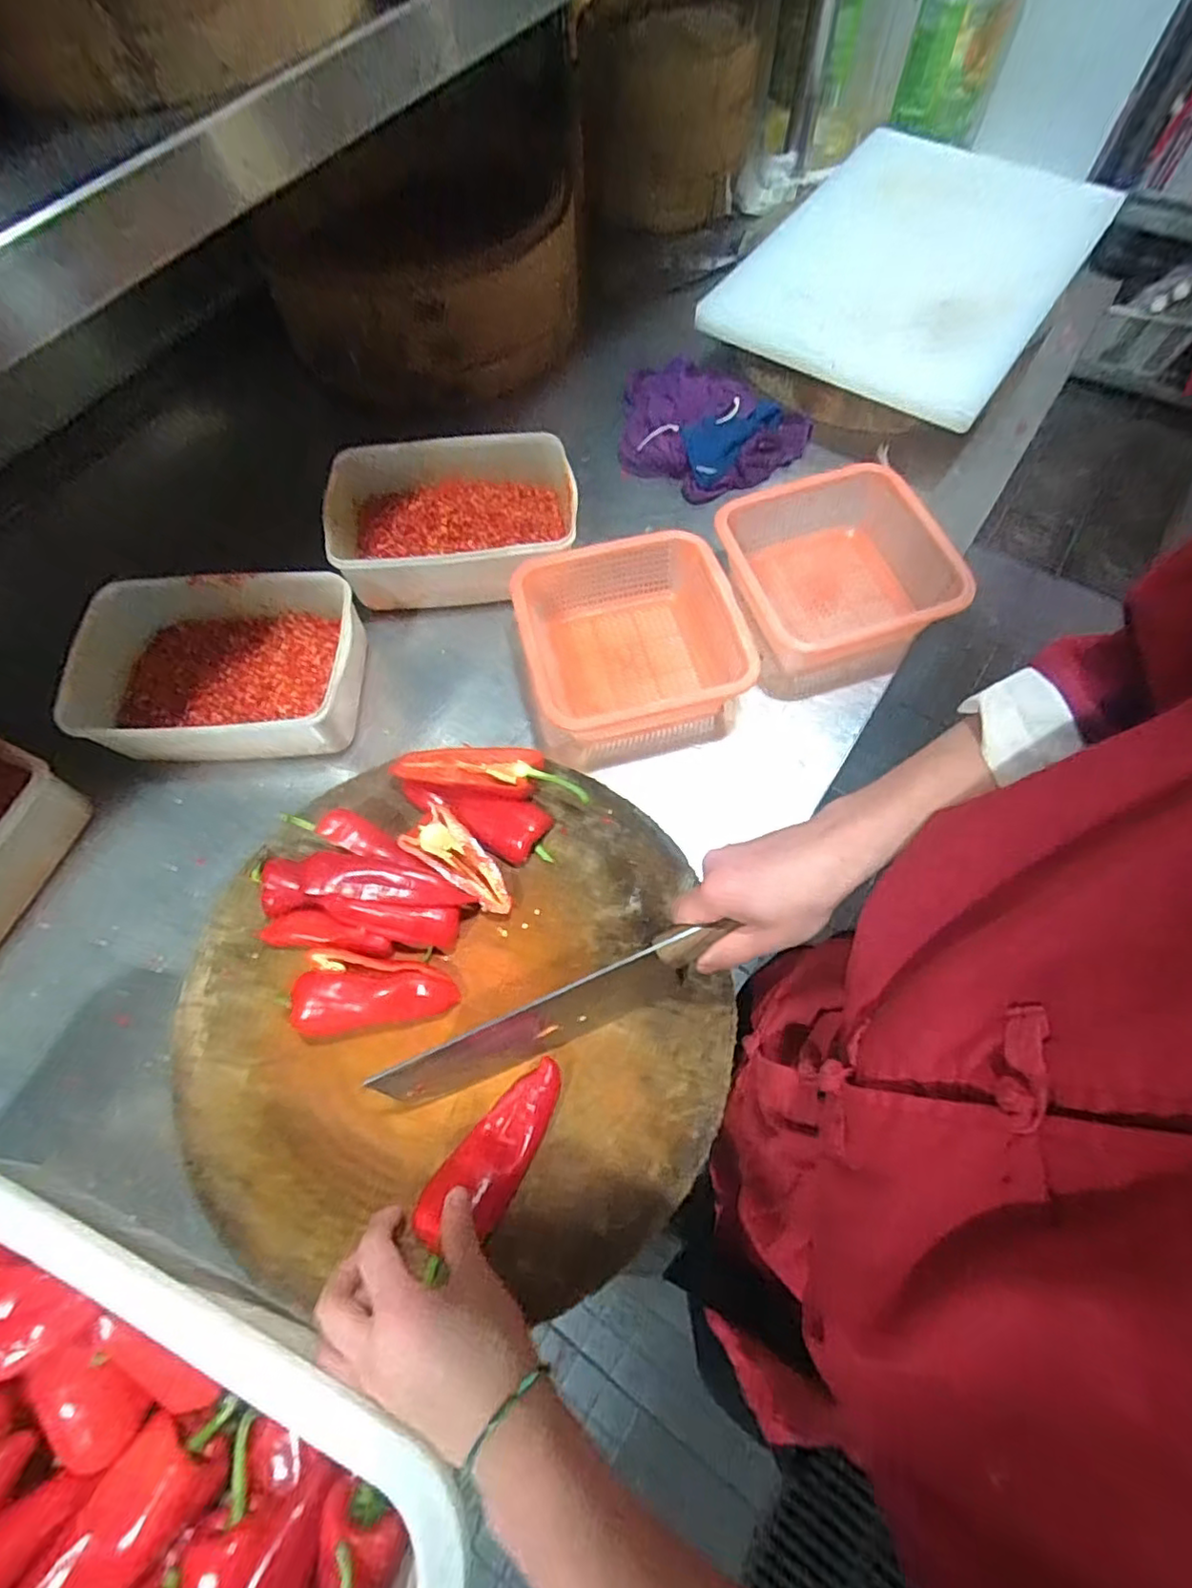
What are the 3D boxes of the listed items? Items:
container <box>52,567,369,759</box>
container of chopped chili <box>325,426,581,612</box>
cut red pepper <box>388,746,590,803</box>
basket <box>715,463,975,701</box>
[{"bbox_3d":[-0.378,-0.123,0.643,0.272,0.083,0.180,-2,68,2],"label":"container"},{"bbox_3d":[-0.161,-0.301,0.708,0.265,0.083,0.176,-5,68,0],"label":"container of chopped chili"},{"bbox_3d":[-0.091,-0.024,0.541,0.169,0.024,0.050,9,68,6],"label":"cut red pepper"},{"bbox_3d":[0.255,-0.234,0.670,0.221,0.095,0.203,-16,68,-4],"label":"basket"}]

